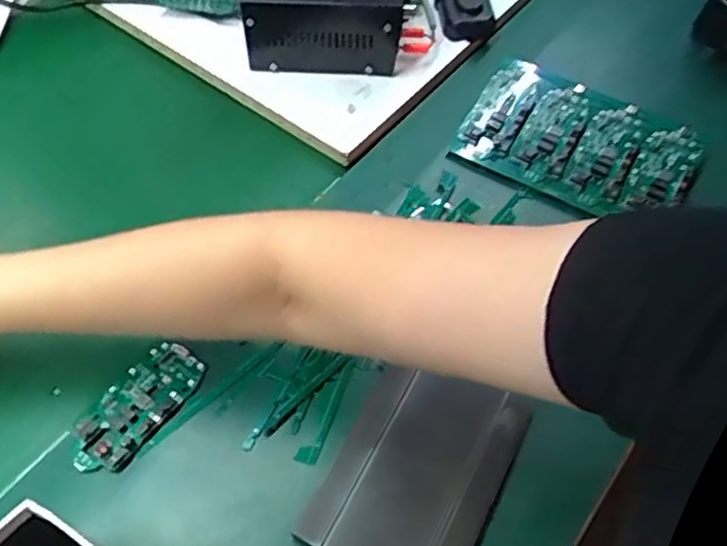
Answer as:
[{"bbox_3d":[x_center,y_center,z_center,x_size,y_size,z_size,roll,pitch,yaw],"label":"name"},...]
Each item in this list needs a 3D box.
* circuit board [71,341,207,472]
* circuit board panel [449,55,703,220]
[{"bbox_3d":[-0.152,0.089,0.468,0.048,0.012,0.098,27,59,15],"label":"circuit board"},{"bbox_3d":[0.192,-0.119,0.618,0.196,0.012,0.136,26,65,14],"label":"circuit board panel"}]

